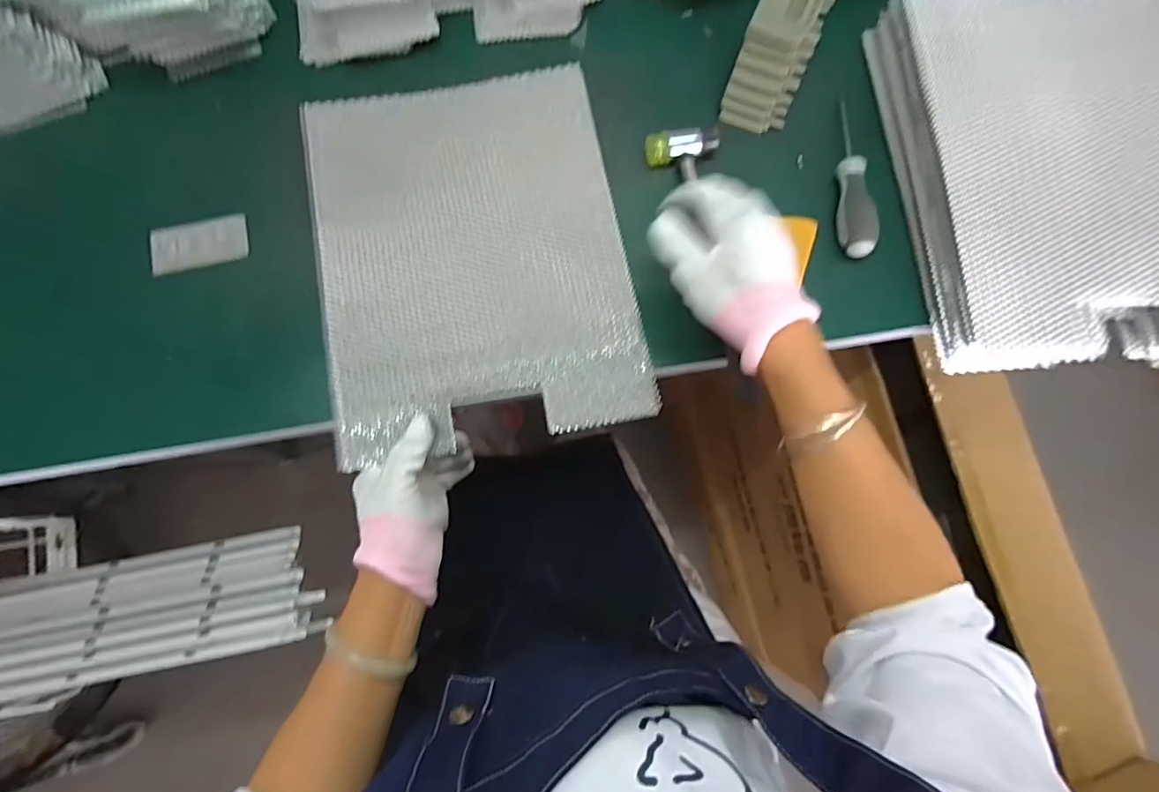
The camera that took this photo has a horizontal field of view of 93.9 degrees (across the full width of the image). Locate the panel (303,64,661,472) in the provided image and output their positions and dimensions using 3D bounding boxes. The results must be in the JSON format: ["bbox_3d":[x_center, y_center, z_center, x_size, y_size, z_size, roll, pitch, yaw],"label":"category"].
[{"bbox_3d":[-0.089,-0.122,0.454,0.247,0.018,0.319,-10,77,-4],"label":"panel"}]

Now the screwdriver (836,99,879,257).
[{"bbox_3d":[0.239,-0.190,0.468,0.030,0.023,0.151,7,77,0],"label":"screwdriver"}]

